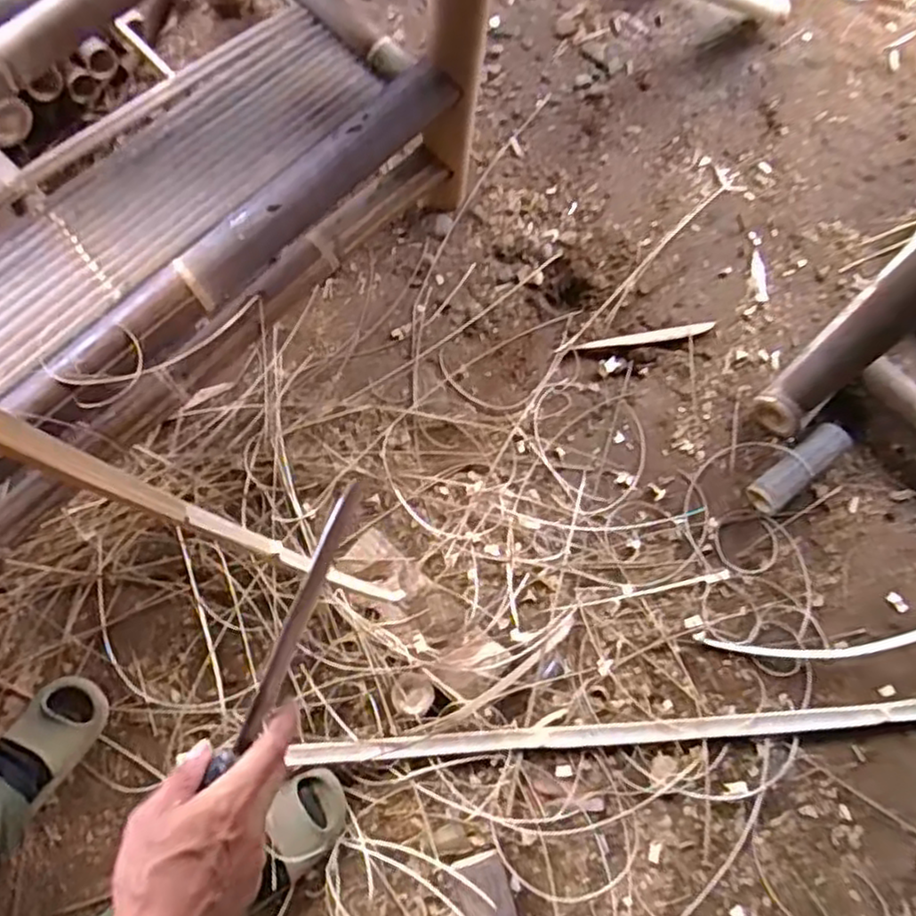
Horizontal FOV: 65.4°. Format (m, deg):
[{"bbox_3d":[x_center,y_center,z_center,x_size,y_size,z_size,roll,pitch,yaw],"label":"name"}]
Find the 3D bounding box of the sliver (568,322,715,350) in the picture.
[{"bbox_3d":[0.327,-0.212,1.250,0.249,0.006,0.021,-9,75,-3],"label":"sliver"}]

